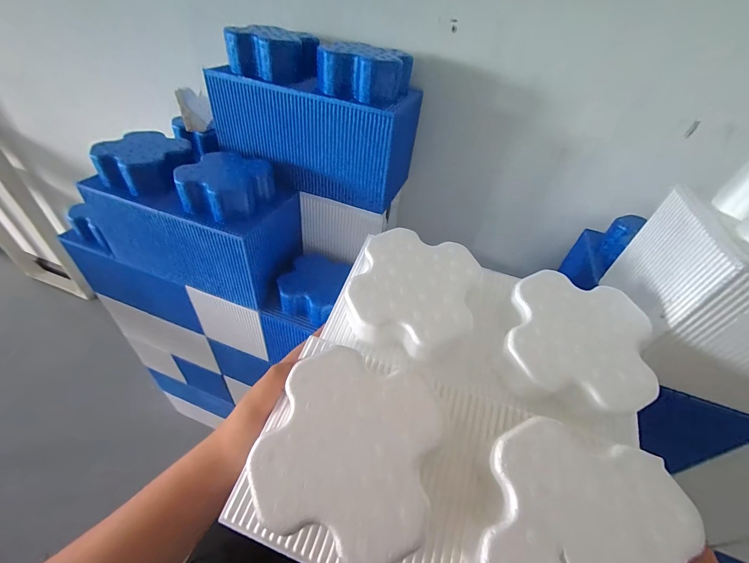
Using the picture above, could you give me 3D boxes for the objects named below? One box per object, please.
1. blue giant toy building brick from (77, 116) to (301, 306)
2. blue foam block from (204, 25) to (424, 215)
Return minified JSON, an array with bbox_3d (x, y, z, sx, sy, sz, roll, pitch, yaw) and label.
[{"bbox_3d":[-0.300,-0.125,0.556,0.310,0.198,0.176,21,45,14],"label":"blue giant toy building brick"},{"bbox_3d":[-0.090,-0.264,0.516,0.300,0.196,0.159,19,44,13],"label":"blue foam block"}]

